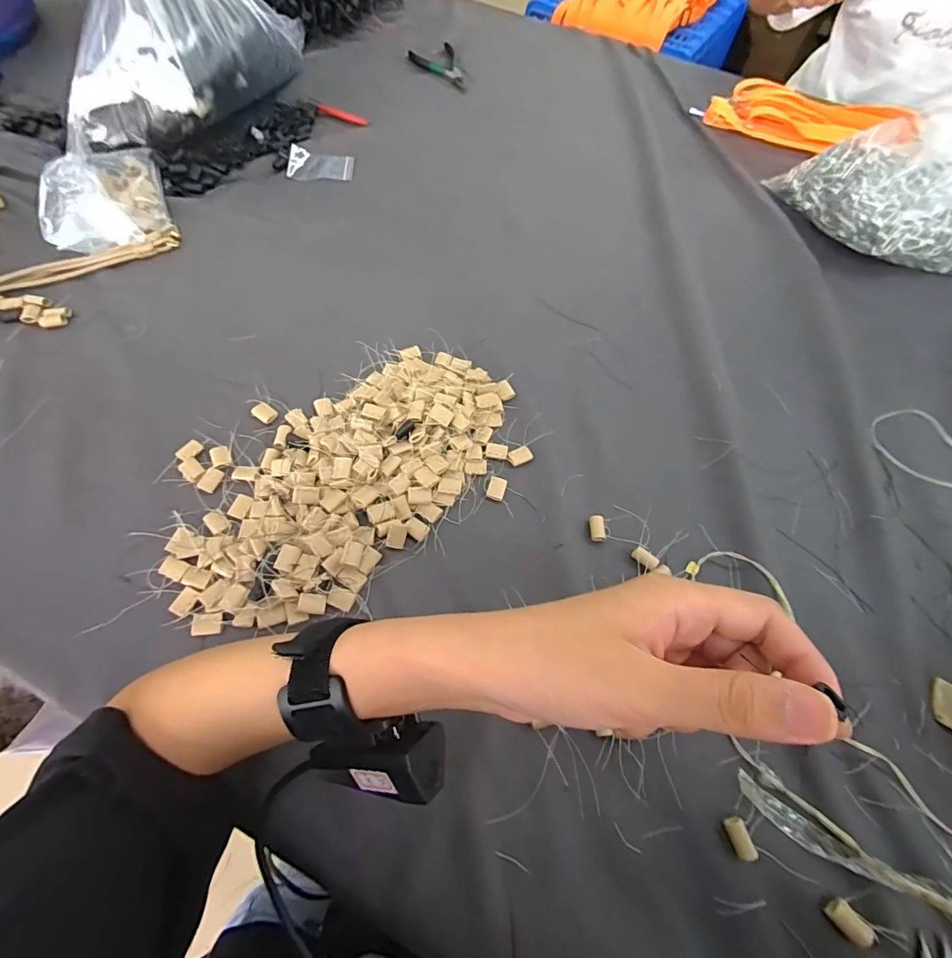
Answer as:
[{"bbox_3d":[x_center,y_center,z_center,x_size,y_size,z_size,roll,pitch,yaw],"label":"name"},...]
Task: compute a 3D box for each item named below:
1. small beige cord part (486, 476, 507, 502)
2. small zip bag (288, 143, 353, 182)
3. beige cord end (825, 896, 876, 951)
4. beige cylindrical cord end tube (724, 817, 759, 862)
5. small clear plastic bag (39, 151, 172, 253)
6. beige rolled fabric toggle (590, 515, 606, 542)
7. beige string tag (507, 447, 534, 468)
[{"bbox_3d":[0.019,0.008,0.399,0.015,0.004,0.021,16,62,6],"label":"small beige cord part"},{"bbox_3d":[-0.211,-0.429,0.619,0.085,0.004,0.064,1,67,-7],"label":"small zip bag"},{"bbox_3d":[0.223,0.266,0.271,0.012,0.014,0.022,-33,68,-19],"label":"beige cord end"},{"bbox_3d":[0.167,0.227,0.286,0.011,0.012,0.022,-19,64,-13],"label":"beige cylindrical cord end tube"},{"bbox_3d":[-0.438,-0.331,0.525,0.124,0.039,0.160,-18,64,-12],"label":"small clear plastic bag"},{"bbox_3d":[0.104,0.041,0.384,0.013,0.006,0.022,1,62,-2],"label":"beige rolled fabric toggle"},{"bbox_3d":[0.041,-0.021,0.415,0.021,0.004,0.016,-26,66,-16],"label":"beige string tag"}]

